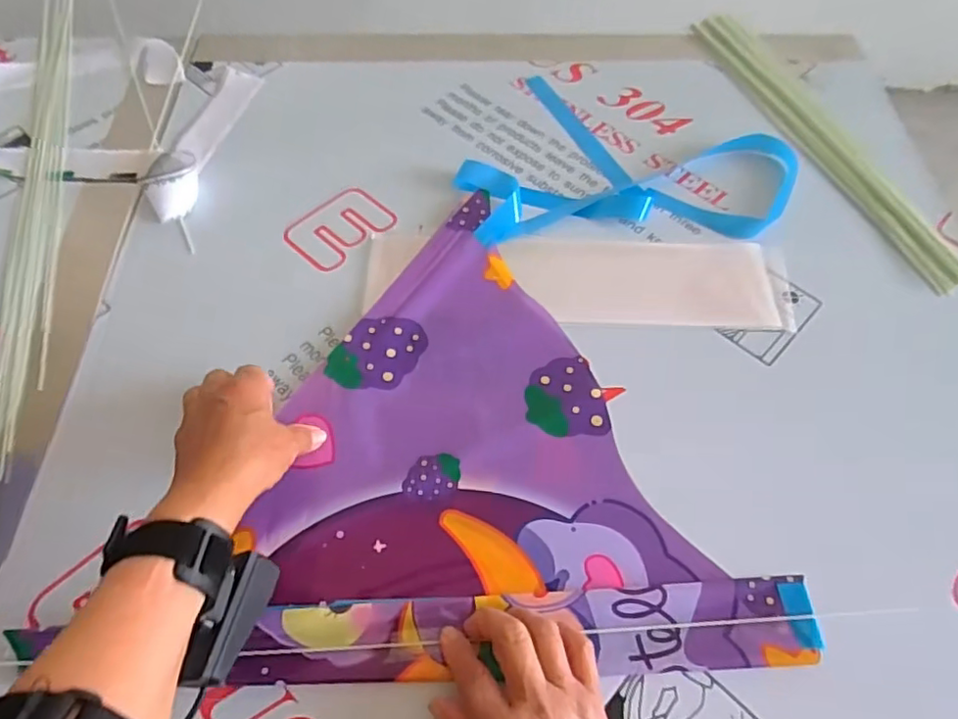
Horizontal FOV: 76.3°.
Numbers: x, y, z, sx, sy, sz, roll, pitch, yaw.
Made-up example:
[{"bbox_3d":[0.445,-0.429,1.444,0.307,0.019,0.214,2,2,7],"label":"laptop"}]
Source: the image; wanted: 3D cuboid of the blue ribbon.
[{"bbox_3d":[0.146,-0.207,0.614,0.323,0.021,0.234,1,59,1],"label":"blue ribbon"}]

